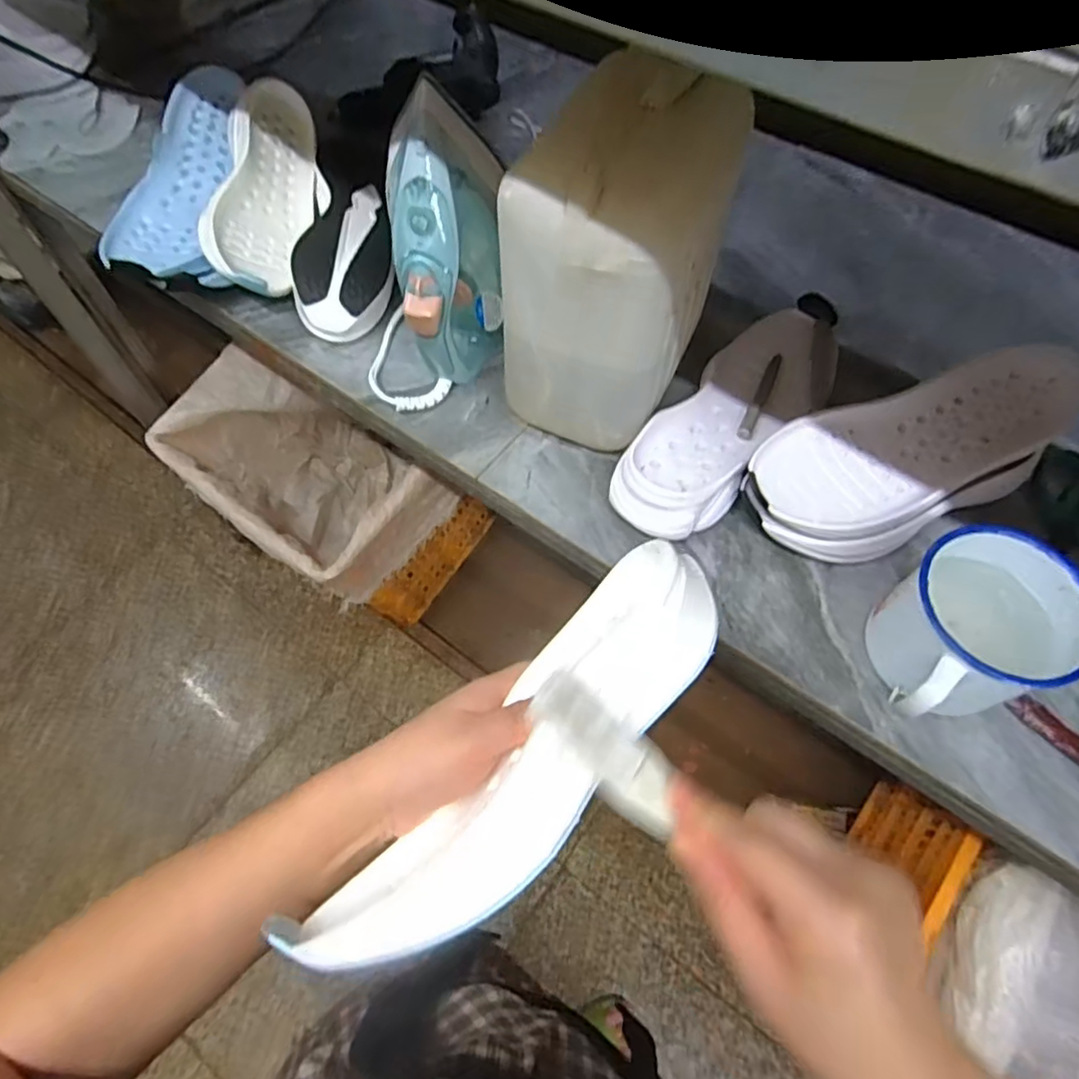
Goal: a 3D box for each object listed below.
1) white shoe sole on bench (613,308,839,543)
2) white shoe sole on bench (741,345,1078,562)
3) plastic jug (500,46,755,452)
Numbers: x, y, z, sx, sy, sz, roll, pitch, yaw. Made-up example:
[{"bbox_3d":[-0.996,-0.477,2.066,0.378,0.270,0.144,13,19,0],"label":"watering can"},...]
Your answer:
[{"bbox_3d":[0.172,-0.110,0.568,0.101,0.040,0.291,38,67,19],"label":"white shoe sole on bench"},{"bbox_3d":[0.298,-0.067,0.507,0.277,0.070,0.110,-15,62,-9],"label":"white shoe sole on bench"},{"bbox_3d":[0.063,-0.210,0.491,0.119,0.226,0.176,24,63,13],"label":"plastic jug"}]

